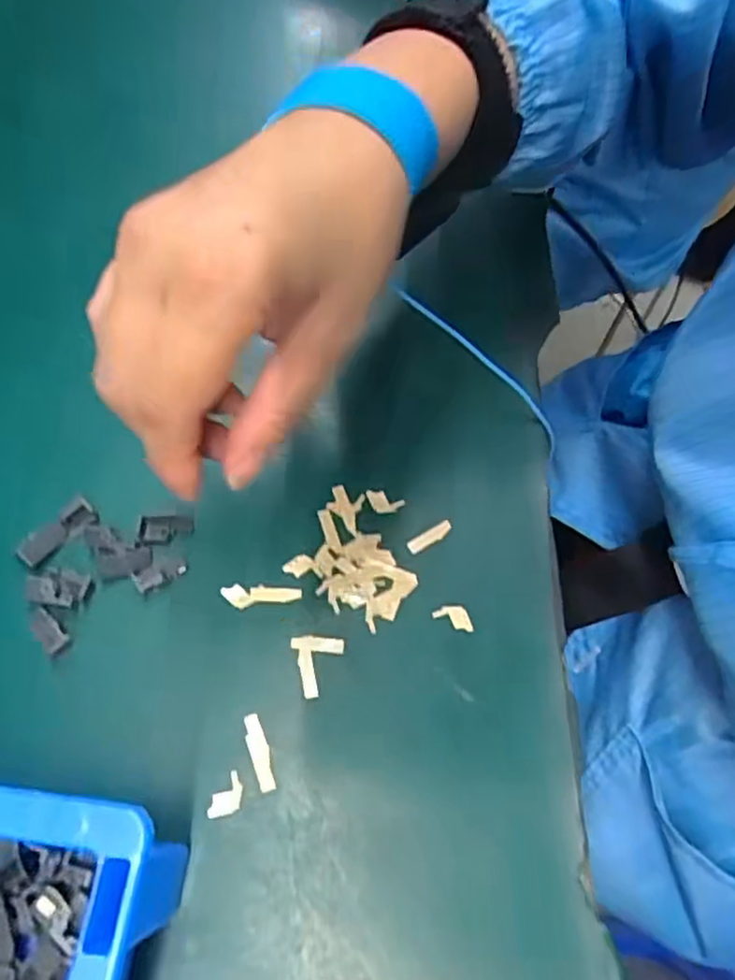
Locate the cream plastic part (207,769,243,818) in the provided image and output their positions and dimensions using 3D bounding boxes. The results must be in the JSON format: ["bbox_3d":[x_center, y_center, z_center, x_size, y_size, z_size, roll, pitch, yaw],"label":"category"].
[{"bbox_3d":[-0.053,0.118,0.264,0.010,0.004,0.018,32,70,13],"label":"cream plastic part"}]

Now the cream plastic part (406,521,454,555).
[{"bbox_3d":[0.028,0.021,0.309,0.023,0.004,0.007,-30,70,-12],"label":"cream plastic part"}]

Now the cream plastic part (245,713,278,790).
[{"bbox_3d":[-0.042,0.103,0.271,0.007,0.004,0.029,-20,68,-8],"label":"cream plastic part"}]

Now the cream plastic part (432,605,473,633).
[{"bbox_3d":[0.037,0.054,0.295,0.017,0.004,0.010,11,67,5],"label":"cream plastic part"}]

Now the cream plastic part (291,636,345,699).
[{"bbox_3d":[-0.021,0.073,0.284,0.021,0.004,0.024,0,67,0],"label":"cream plastic part"}]

